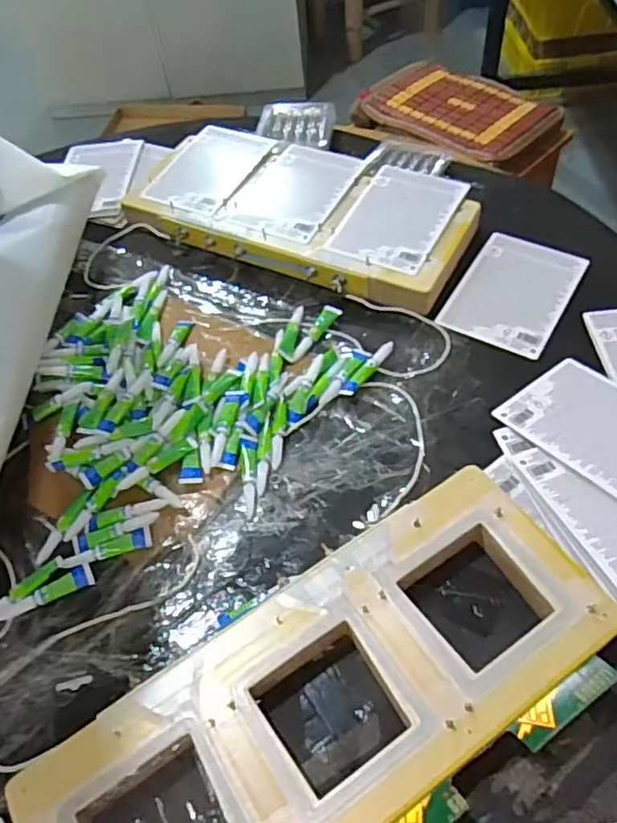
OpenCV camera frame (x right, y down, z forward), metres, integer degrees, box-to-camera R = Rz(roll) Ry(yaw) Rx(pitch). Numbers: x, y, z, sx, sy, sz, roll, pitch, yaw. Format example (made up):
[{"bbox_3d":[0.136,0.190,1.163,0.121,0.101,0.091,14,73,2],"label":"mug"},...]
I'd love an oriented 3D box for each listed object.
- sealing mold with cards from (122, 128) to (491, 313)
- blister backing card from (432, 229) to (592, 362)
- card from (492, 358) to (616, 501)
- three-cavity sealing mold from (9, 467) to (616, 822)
[{"bbox_3d":[-0.012,-0.258,0.801,0.430,0.041,0.209,22,60,20],"label":"sealing mold with cards"},{"bbox_3d":[0.232,-0.138,0.716,0.116,0.004,0.170,25,61,21],"label":"blister backing card"},{"bbox_3d":[0.274,0.017,0.584,0.114,0.005,0.168,-32,49,-20],"label":"card"},{"bbox_3d":[0.014,0.213,0.465,0.426,0.040,0.171,-31,58,-16],"label":"three-cavity sealing mold"}]

